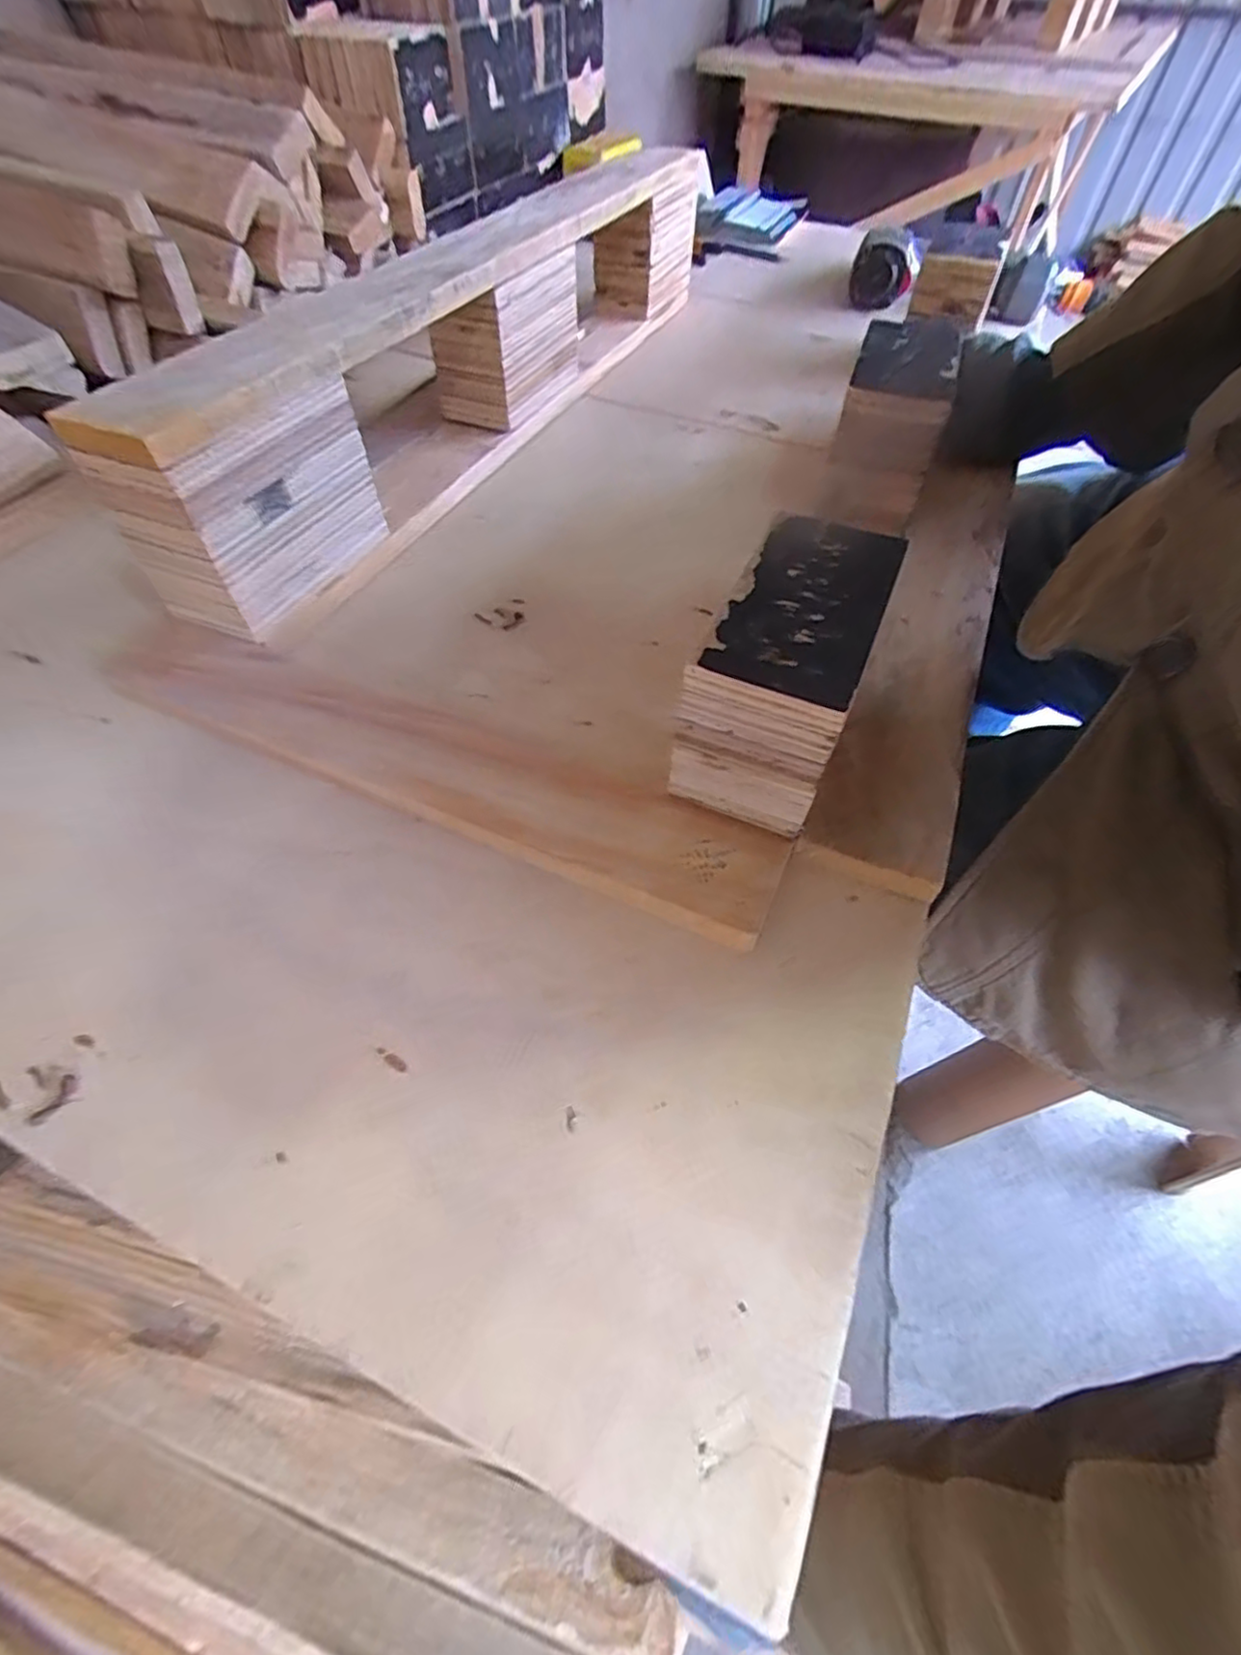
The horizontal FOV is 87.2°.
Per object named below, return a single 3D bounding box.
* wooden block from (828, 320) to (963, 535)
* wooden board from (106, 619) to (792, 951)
[{"bbox_3d":[0.176,-0.268,0.429,0.060,0.082,0.112,16,55,10],"label":"wooden block"},{"bbox_3d":[-0.093,-0.031,0.307,0.340,0.016,0.056,21,56,13],"label":"wooden board"}]

